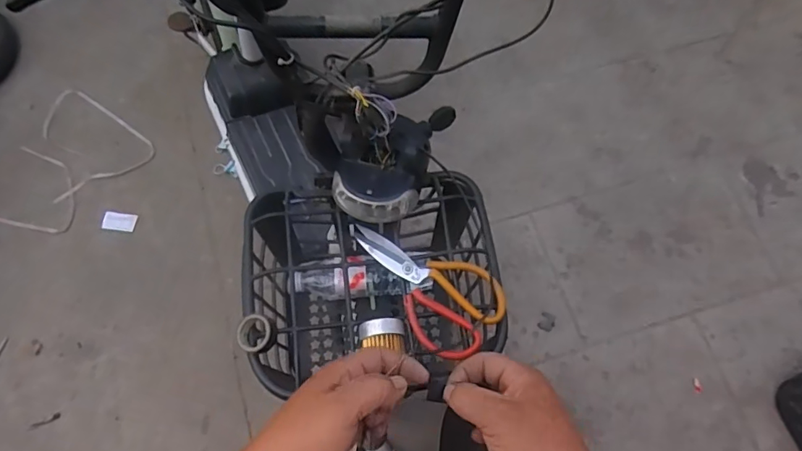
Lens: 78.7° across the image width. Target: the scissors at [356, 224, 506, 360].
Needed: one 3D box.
[{"bbox_3d":[0.022,0.082,0.579,0.194,0.016,0.110,20,73,6],"label":"scissors"}]

